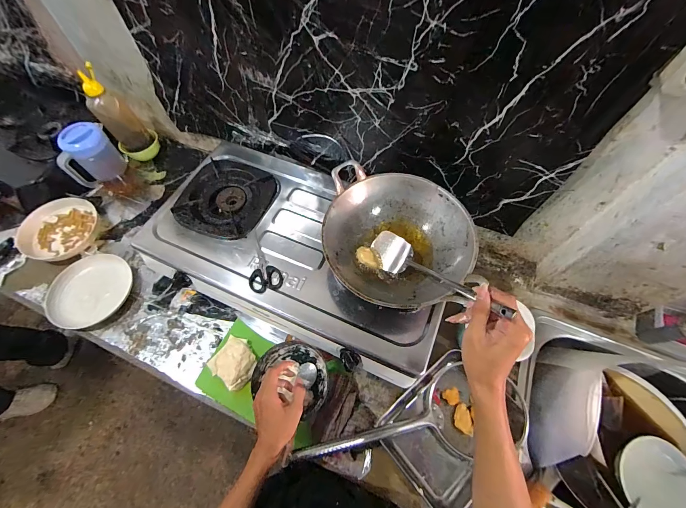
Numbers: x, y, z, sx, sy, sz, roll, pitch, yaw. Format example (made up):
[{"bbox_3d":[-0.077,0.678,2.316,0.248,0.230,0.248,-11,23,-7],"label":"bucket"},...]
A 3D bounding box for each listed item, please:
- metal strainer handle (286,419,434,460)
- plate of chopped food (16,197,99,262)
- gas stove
[{"bbox_3d":[0.043,0.334,0.549,0.273,0.020,0.020,-3,60,-17],"label":"metal strainer handle"},{"bbox_3d":[-0.745,-0.070,0.792,0.171,0.038,0.179,0,61,0],"label":"plate of chopped food"},{"bbox_3d":[-0.090,-0.010,0.720,0.669,0.138,0.384,24,64,12],"label":"gas stove"}]

